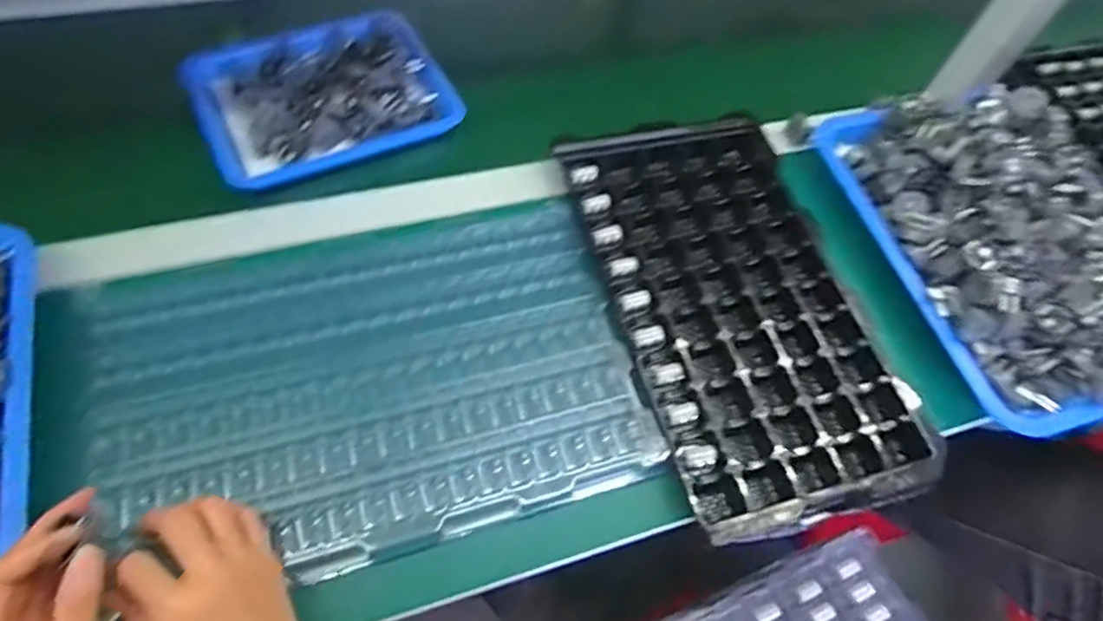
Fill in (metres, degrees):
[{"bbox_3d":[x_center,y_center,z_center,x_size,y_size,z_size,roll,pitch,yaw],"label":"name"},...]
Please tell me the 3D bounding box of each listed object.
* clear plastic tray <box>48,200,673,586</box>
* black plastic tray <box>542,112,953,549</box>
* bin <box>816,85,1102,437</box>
[{"bbox_3d":[-0.131,0.047,0.473,0.372,0.036,0.247,-14,62,-14],"label":"clear plastic tray"},{"bbox_3d":[0.150,-0.008,0.538,0.203,0.042,0.355,-11,62,-13],"label":"black plastic tray"},{"bbox_3d":[0.412,-0.079,0.558,0.251,0.071,0.326,-13,62,-14],"label":"bin"}]

